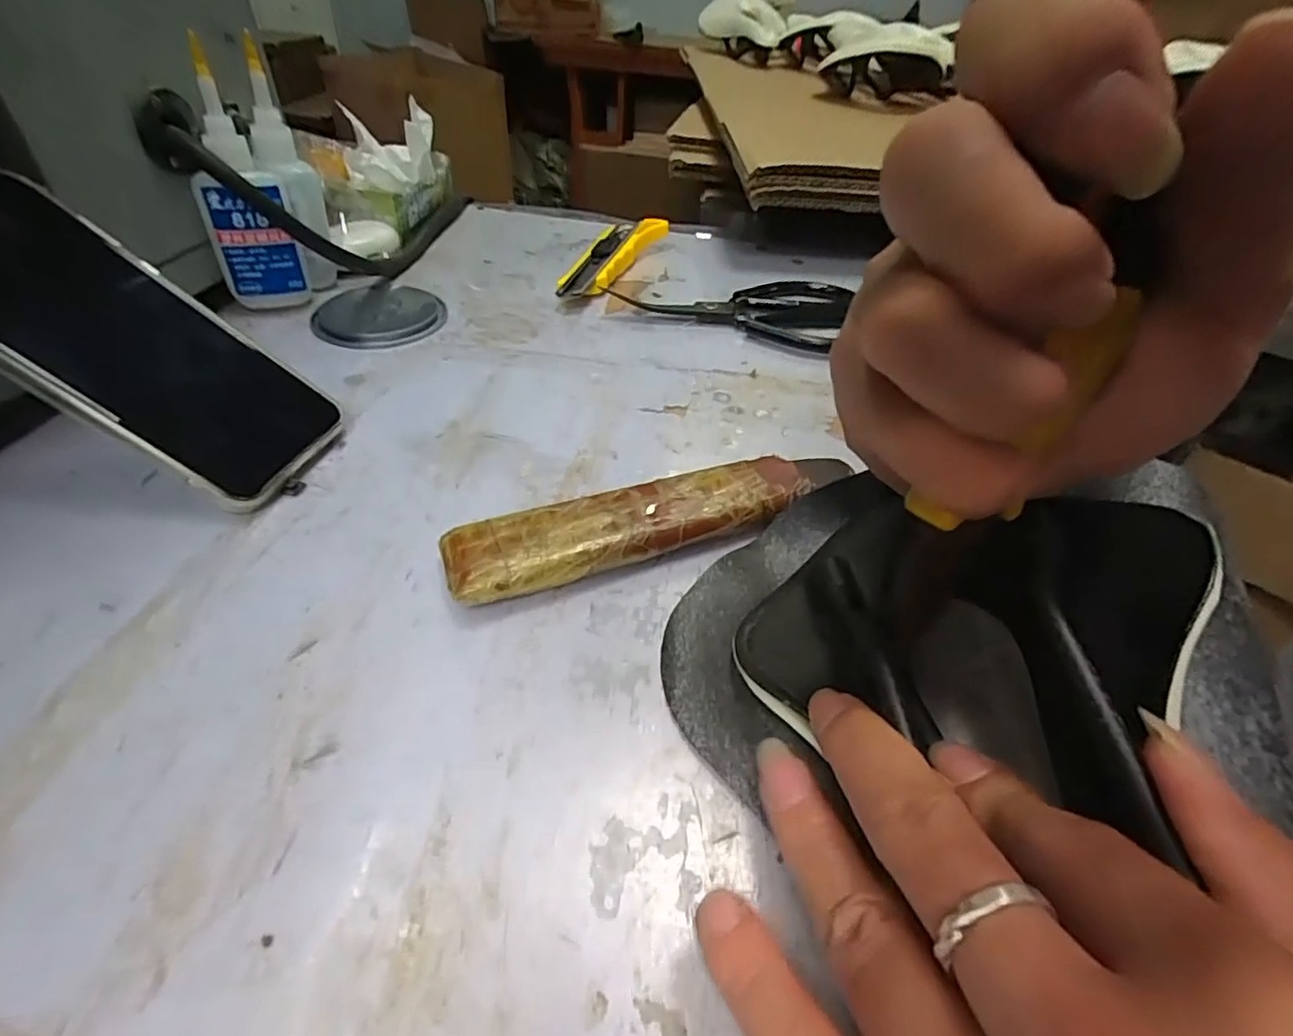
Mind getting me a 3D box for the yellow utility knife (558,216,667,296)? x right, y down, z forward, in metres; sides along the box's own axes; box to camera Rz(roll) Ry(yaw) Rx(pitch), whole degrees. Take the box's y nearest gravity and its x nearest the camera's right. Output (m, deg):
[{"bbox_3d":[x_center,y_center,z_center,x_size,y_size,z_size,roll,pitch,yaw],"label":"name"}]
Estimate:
[{"bbox_3d":[-0.028,-0.200,0.453,0.030,0.024,0.150,19,46,14],"label":"yellow utility knife"}]

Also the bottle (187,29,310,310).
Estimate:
[{"bbox_3d":[-0.241,-0.191,0.349,0.045,0.126,0.033,-17,48,-21],"label":"bottle"}]

